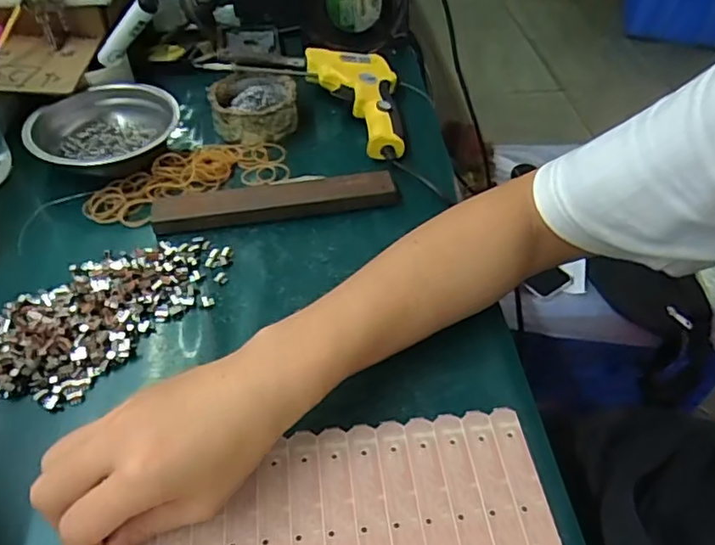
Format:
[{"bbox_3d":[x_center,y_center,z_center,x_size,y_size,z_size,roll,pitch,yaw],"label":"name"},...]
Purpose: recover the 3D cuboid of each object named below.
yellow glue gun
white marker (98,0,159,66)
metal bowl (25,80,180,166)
[{"bbox_3d":[0.002,-0.168,0.544,0.085,0.033,0.144,-8,48,-5],"label":"yellow glue gun"},{"bbox_3d":[-0.218,-0.227,0.540,0.101,0.021,0.017,-23,33,40],"label":"white marker"},{"bbox_3d":[-0.224,-0.126,0.516,0.124,0.038,0.124,-1,48,1],"label":"metal bowl"}]

